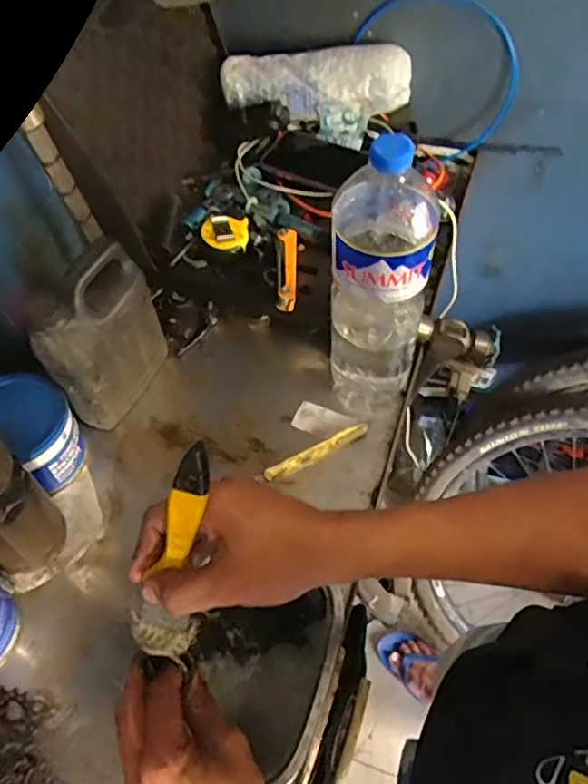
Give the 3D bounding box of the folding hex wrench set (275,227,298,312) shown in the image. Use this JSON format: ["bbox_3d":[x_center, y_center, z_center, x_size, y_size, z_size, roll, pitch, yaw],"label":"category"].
[{"bbox_3d":[-0.009,-0.147,0.685,0.023,0.026,0.108,-1,59,2],"label":"folding hex wrench set"}]

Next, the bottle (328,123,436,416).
[{"bbox_3d":[0.082,-0.093,0.553,0.090,0.305,0.095,7,60,7],"label":"bottle"}]

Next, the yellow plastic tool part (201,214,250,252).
[{"bbox_3d":[-0.084,-0.197,0.714,0.055,0.023,0.053,-5,59,-1],"label":"yellow plastic tool part"}]

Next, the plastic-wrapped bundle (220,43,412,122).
[{"bbox_3d":[0.030,-0.410,0.783,0.248,0.079,0.063,0,59,3],"label":"plastic-wrapped bundle"}]

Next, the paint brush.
[{"bbox_3d":[-0.073,0.103,0.369,0.037,0.159,0.020,21,27,15],"label":"paint brush"}]

